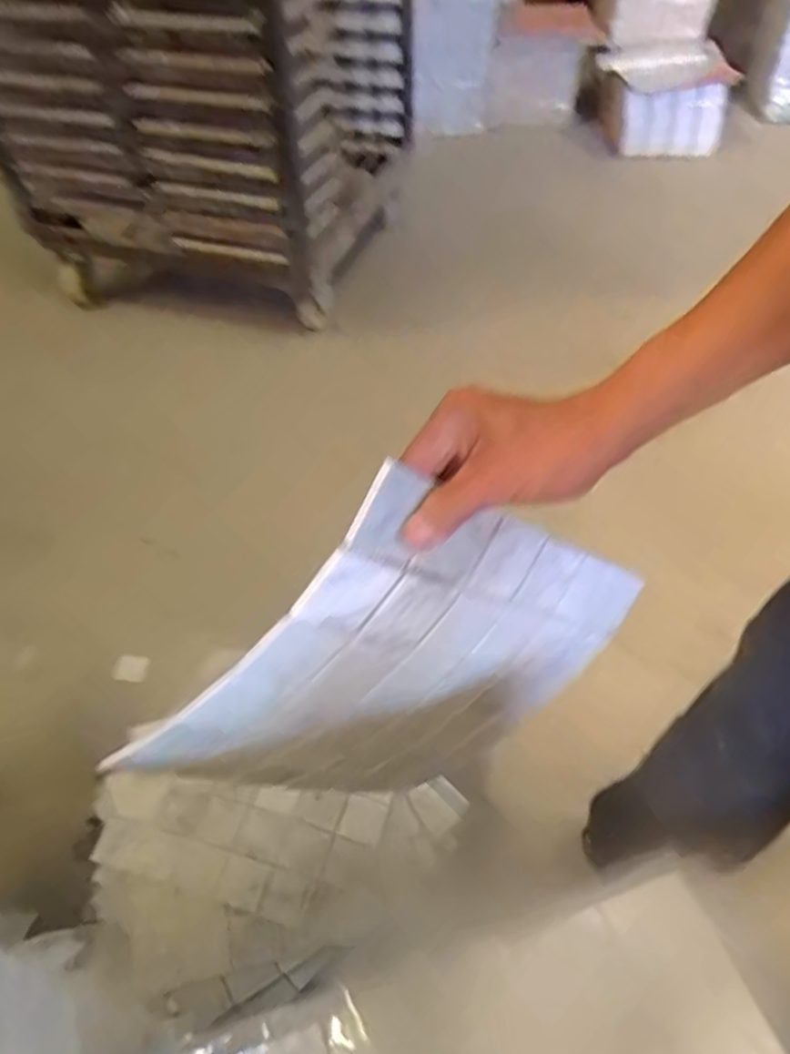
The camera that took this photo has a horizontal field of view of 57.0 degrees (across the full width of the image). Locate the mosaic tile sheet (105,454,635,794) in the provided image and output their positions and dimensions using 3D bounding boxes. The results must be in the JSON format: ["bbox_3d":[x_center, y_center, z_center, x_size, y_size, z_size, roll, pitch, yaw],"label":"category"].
[{"bbox_3d":[0.009,0.102,0.493,0.268,0.274,0.026,-48,47,20],"label":"mosaic tile sheet"}]

